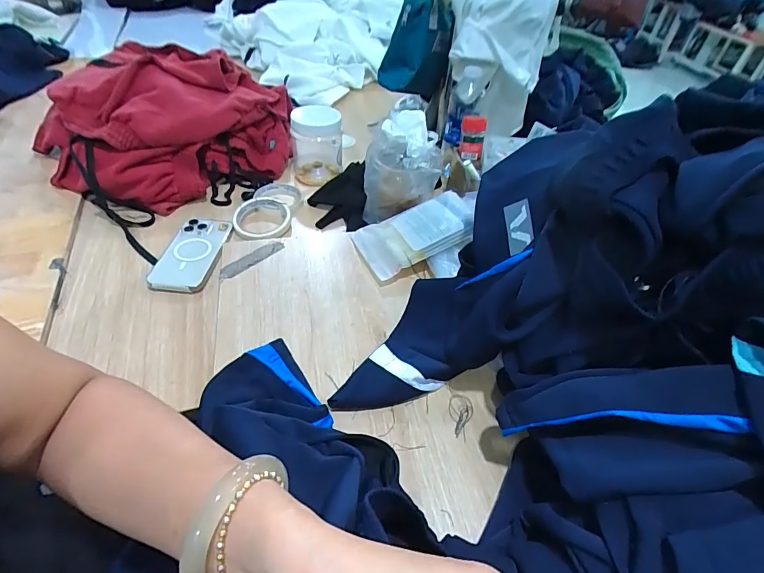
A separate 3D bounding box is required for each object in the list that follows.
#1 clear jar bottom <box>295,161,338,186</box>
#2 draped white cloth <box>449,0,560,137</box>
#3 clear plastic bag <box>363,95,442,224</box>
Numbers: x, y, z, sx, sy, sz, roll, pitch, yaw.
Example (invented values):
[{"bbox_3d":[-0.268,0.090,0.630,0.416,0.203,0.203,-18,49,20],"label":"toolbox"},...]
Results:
[{"bbox_3d":[-0.134,-0.230,0.825,0.072,0.013,0.076,3,45,-3],"label":"clear jar bottom"},{"bbox_3d":[0.206,-0.421,0.756,0.170,0.253,0.111,13,46,7],"label":"draped white cloth"},{"bbox_3d":[0.031,-0.175,0.612,0.115,0.172,0.072,7,45,1],"label":"clear plastic bag"}]

